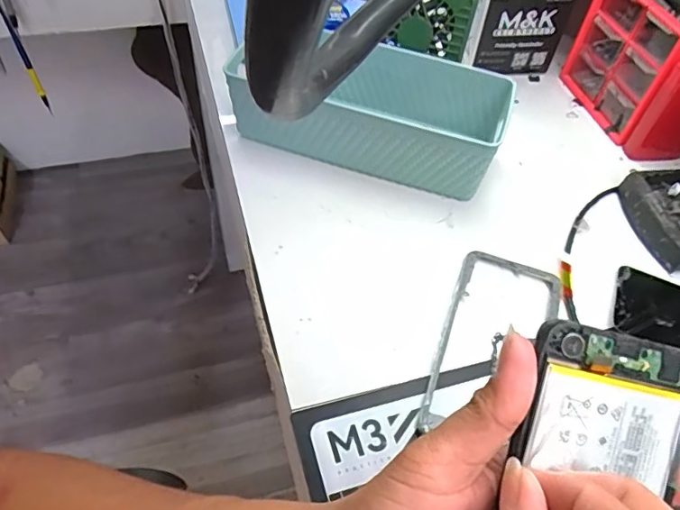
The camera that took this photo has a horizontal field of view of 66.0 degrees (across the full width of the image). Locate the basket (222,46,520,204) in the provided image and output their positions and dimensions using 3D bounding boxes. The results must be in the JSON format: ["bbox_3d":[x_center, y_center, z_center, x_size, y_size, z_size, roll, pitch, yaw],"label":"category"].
[{"bbox_3d":[0.028,-0.133,0.482,0.230,0.078,0.100,15,52,7],"label":"basket"}]

